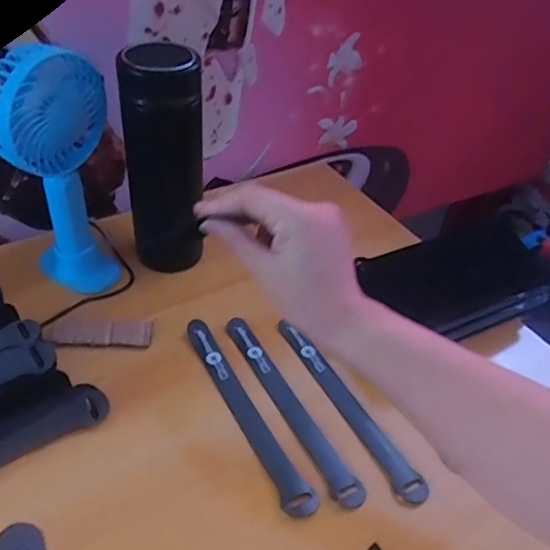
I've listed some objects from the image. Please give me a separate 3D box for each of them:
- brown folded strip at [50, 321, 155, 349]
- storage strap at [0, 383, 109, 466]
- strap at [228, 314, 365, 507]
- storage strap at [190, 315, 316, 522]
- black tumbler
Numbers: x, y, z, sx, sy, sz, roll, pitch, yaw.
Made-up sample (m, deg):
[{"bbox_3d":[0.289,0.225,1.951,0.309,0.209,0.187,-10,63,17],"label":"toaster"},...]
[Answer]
[{"bbox_3d":[-0.154,0.051,0.507,0.087,0.004,0.030,4,42,-1],"label":"brown folded strip"},{"bbox_3d":[-0.210,0.133,0.399,0.194,0.014,0.024,-26,50,-30],"label":"storage strap"},{"bbox_3d":[0.010,0.103,0.469,0.023,0.007,0.194,-17,46,-23],"label":"strap"},{"bbox_3d":[-0.025,0.105,0.459,0.022,0.007,0.197,-17,46,-23],"label":"storage strap"},{"bbox_3d":[-0.104,-0.107,0.547,0.073,0.193,0.067,-6,43,-13],"label":"black tumbler"}]

